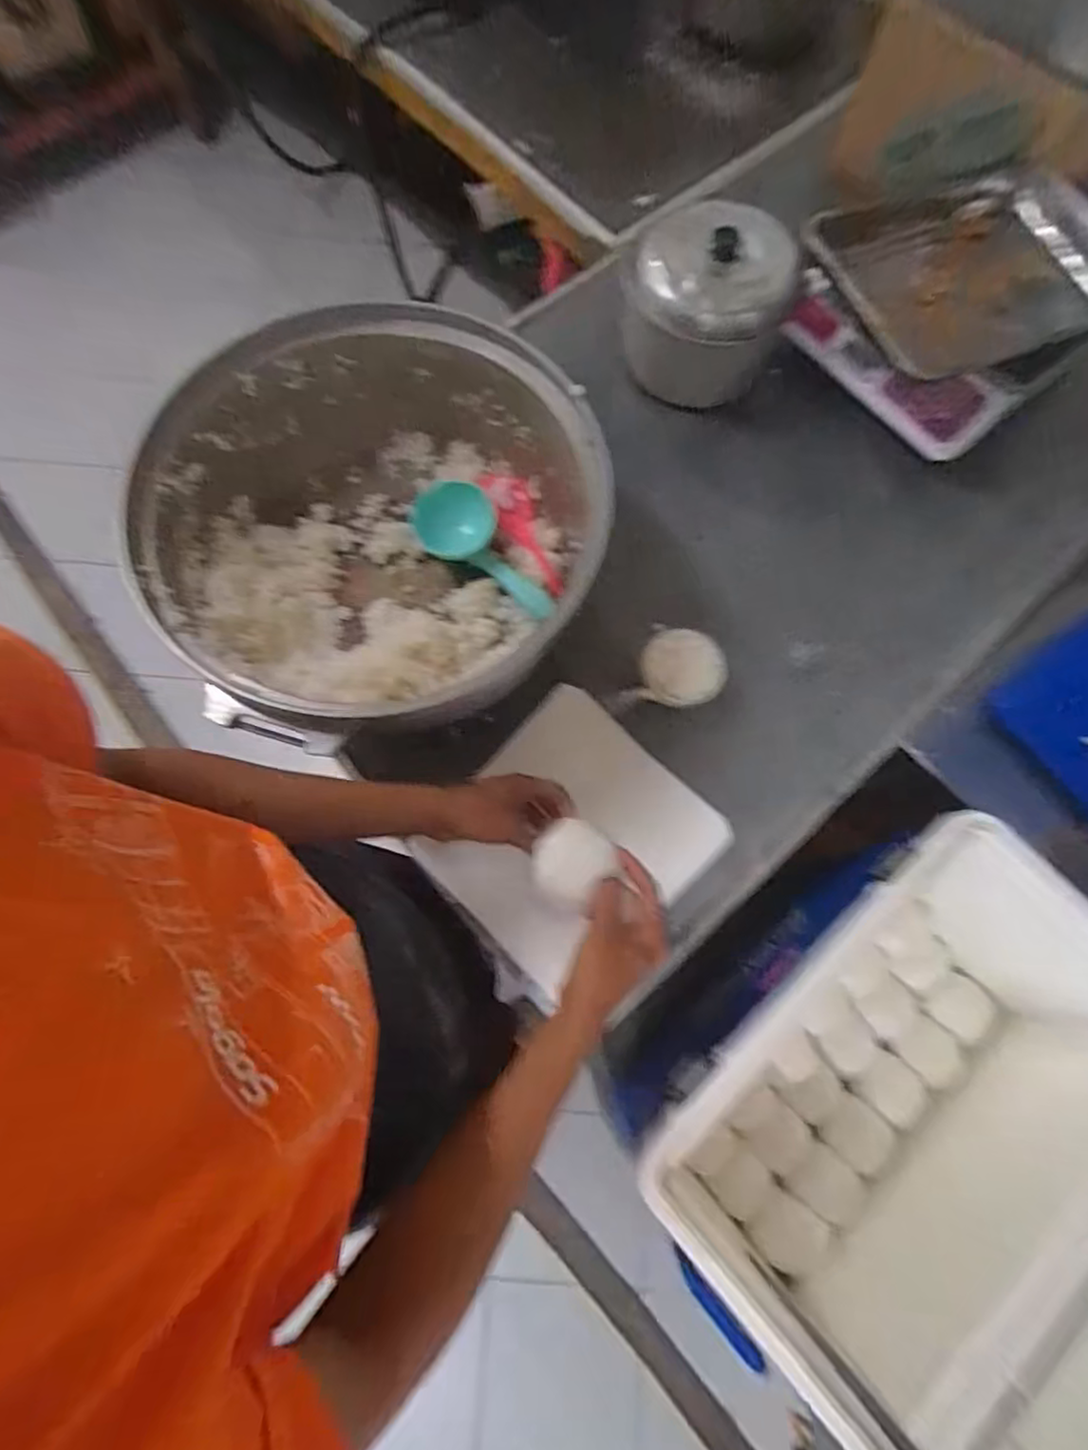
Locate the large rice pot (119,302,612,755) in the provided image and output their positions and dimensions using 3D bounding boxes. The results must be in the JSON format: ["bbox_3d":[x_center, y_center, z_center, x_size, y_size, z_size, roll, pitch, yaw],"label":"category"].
[{"bbox_3d":[-0.201,-0.220,0.744,0.391,0.181,0.464,37,76,9],"label":"large rice pot"}]

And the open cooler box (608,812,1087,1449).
[{"bbox_3d":[0.386,0.379,0.583,0.490,0.454,0.473,-42,78,-12],"label":"open cooler box"}]

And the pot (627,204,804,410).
[{"bbox_3d":[0.222,-0.566,0.882,0.193,0.163,0.214,23,74,6],"label":"pot"}]

